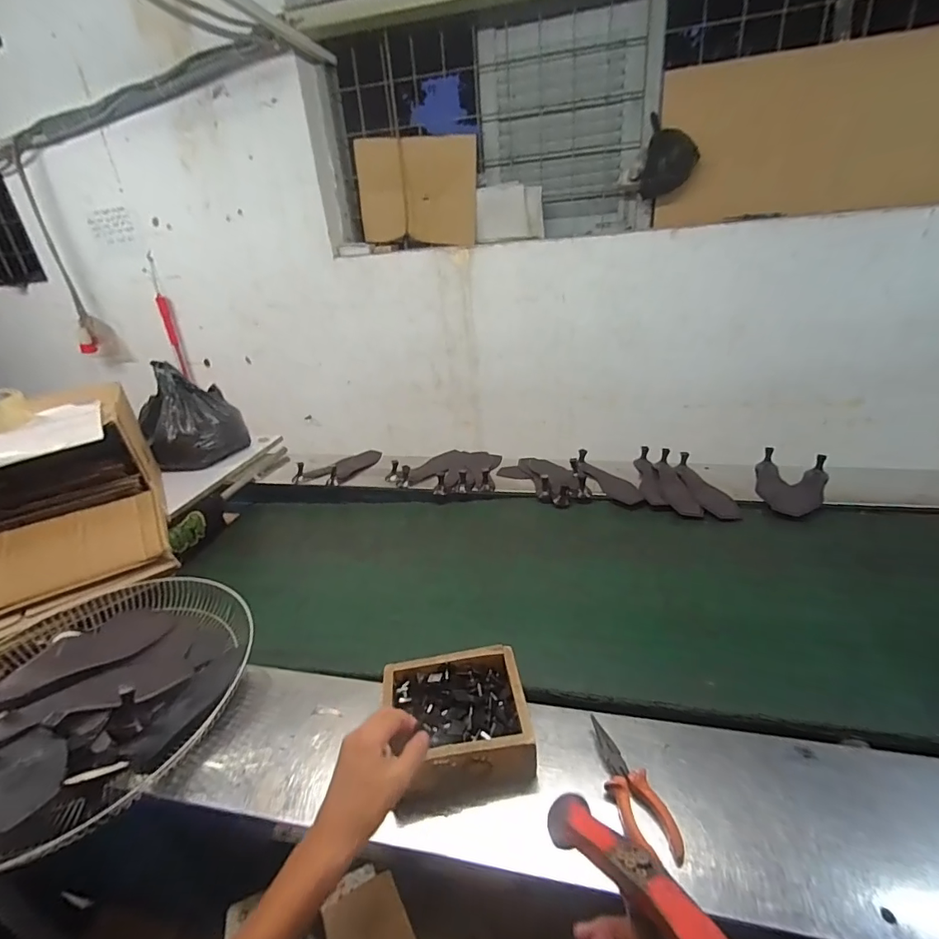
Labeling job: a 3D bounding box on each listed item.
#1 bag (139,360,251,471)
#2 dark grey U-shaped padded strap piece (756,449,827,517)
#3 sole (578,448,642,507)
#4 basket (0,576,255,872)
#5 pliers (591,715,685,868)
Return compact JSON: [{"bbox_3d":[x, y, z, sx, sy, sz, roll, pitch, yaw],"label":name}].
[{"bbox_3d":[-0.875,-0.175,1.461,0.269,0.252,0.262,-21,30,-29],"label":"bag"},{"bbox_3d":[0.752,0.020,1.090,0.142,0.071,0.231,15,33,35],"label":"dark grey U-shaped padded strap piece"},{"bbox_3d":[0.353,0.017,1.194,0.075,0.067,0.228,-17,29,-23],"label":"sole"},{"bbox_3d":[-0.549,0.318,0.661,0.429,0.096,0.416,-4,26,2],"label":"basket"},{"bbox_3d":[0.183,0.364,0.538,0.050,0.030,0.154,-10,27,-10],"label":"pliers"}]

